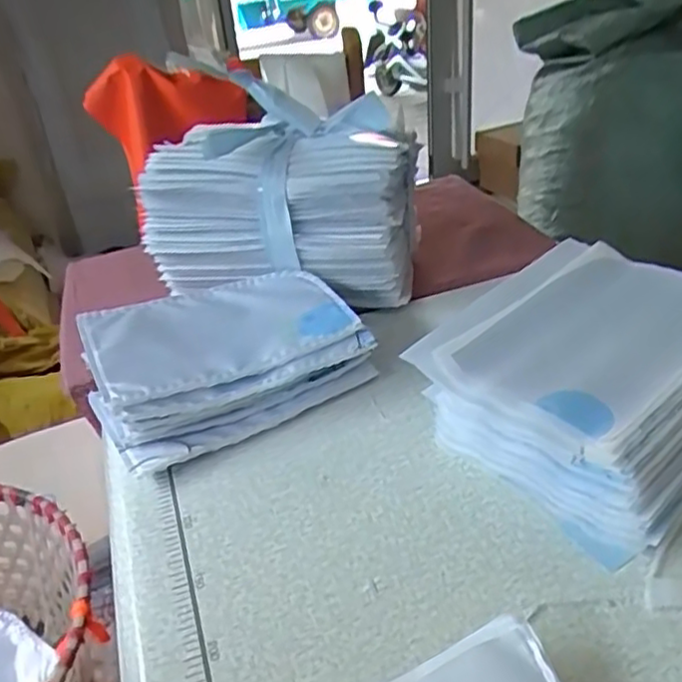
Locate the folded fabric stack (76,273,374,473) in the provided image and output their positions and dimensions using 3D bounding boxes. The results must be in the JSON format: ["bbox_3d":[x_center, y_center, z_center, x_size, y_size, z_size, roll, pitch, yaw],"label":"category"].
[{"bbox_3d":[-0.097,0.012,0.570,0.207,0.070,0.144,-23,36,-23],"label":"folded fabric stack"}]

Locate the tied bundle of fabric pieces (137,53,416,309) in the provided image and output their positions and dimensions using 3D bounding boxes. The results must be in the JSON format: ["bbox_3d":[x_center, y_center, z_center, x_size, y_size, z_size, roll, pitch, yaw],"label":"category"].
[{"bbox_3d":[-0.063,-0.128,0.635,0.246,0.219,0.107,-4,33,5],"label":"tied bundle of fabric pieces"}]

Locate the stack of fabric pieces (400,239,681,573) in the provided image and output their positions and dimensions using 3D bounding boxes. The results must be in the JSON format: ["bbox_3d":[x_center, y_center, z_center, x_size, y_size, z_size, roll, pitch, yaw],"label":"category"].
[{"bbox_3d":[0.191,0.020,0.505,0.238,0.067,0.192,-31,40,-32],"label":"stack of fabric pieces"}]

